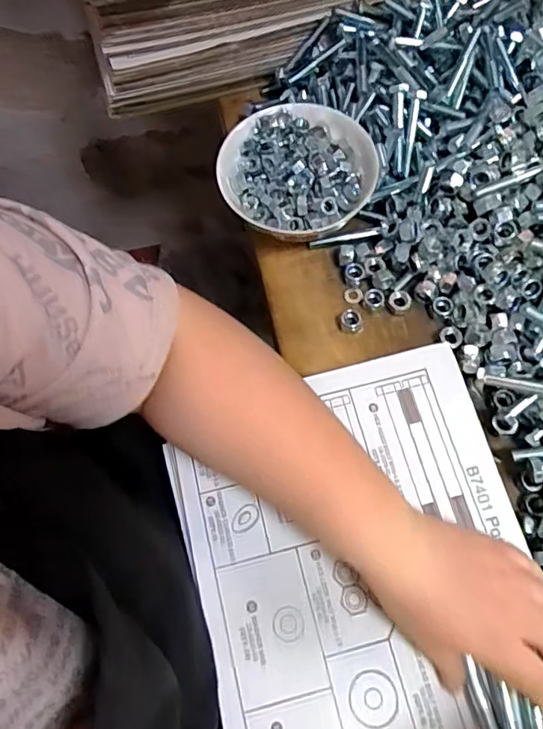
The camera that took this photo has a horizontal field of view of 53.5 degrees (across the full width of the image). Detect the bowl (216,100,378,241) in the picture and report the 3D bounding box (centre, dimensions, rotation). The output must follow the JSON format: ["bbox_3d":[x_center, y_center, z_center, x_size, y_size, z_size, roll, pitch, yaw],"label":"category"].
[{"bbox_3d":[0.021,-0.159,0.468,0.124,0.049,0.127,-1,68,3],"label":"bowl"}]

